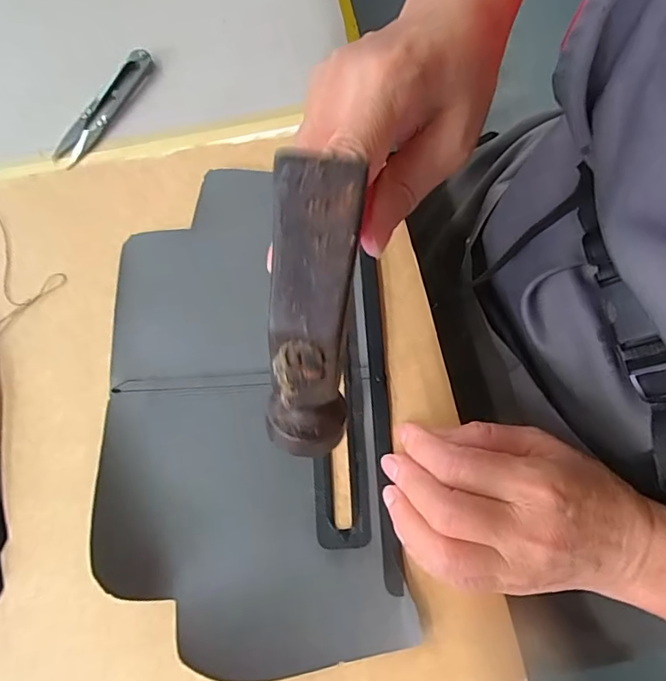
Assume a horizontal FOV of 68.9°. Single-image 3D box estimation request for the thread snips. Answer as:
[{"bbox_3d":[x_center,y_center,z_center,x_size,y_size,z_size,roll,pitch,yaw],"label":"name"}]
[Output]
[{"bbox_3d":[-0.164,-0.168,0.348,0.024,0.012,0.100,30,74,9],"label":"thread snips"}]

